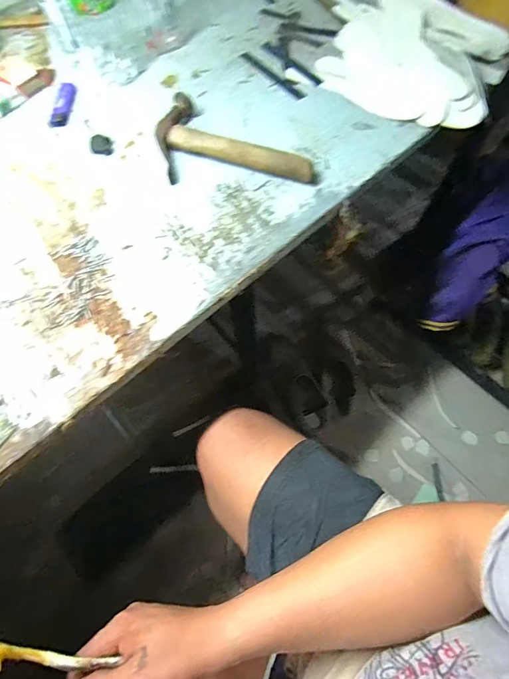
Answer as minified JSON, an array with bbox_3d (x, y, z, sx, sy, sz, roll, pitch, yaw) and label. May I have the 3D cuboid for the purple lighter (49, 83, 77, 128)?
[{"bbox_3d":[-0.261,-0.323,0.514,0.021,0.007,0.075,5,69,2],"label":"purple lighter"}]

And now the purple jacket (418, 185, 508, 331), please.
[{"bbox_3d":[0.422,-0.128,0.711,0.151,0.294,0.068,41,36,14],"label":"purple jacket"}]

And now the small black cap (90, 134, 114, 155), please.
[{"bbox_3d":[-0.198,-0.255,0.488,0.027,0.011,0.025,0,69,0],"label":"small black cap"}]

